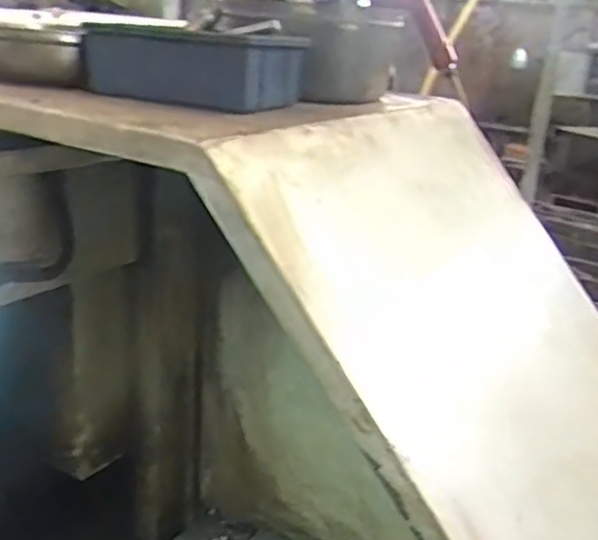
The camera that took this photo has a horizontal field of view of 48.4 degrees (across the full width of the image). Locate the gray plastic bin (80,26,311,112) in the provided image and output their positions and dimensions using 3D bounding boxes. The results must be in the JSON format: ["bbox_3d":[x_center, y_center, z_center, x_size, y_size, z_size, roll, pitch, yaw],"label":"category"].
[{"bbox_3d":[-0.080,-0.157,0.520,0.150,0.056,0.094,12,22,20],"label":"gray plastic bin"}]

